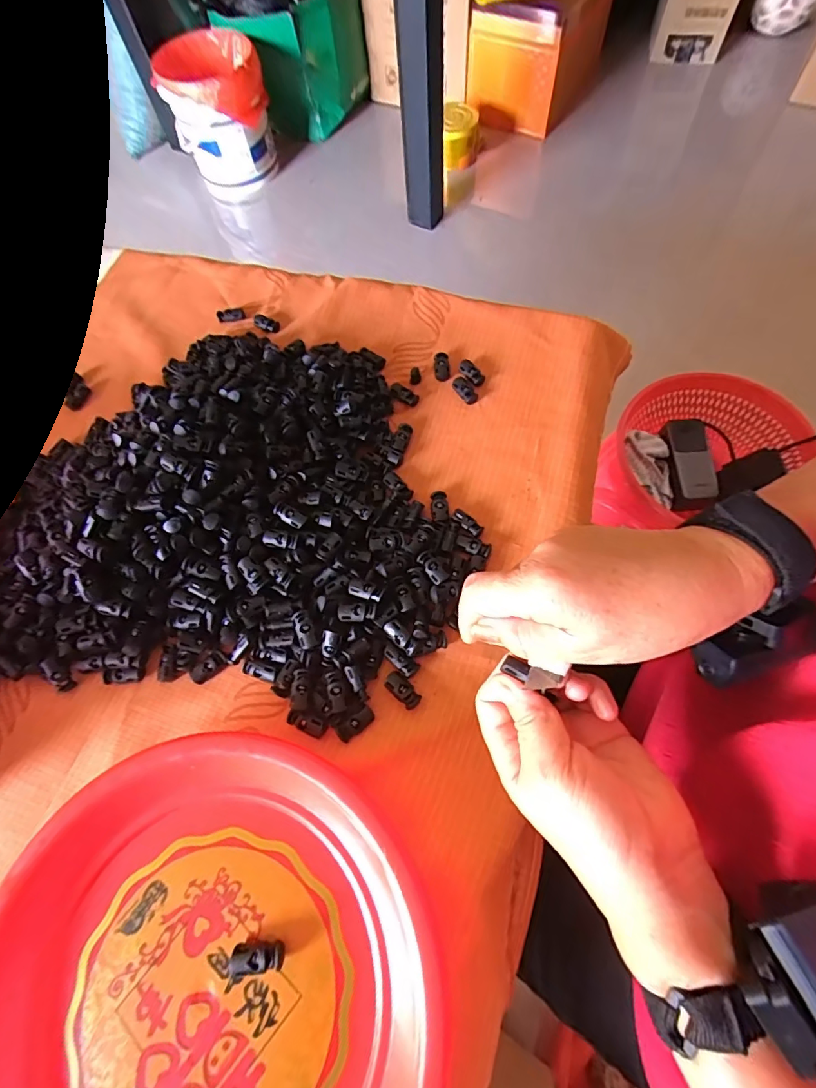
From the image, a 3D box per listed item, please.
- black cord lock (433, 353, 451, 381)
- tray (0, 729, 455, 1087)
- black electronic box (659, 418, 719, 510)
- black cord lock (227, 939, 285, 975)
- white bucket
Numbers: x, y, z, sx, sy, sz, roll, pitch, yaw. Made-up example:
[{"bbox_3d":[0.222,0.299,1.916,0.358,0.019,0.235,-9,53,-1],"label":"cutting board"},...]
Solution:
[{"bbox_3d":[0.032,-0.166,0.450,0.014,0.007,0.029,-5,79,1],"label":"black cord lock"},{"bbox_3d":[-0.110,0.242,0.256,0.245,0.031,0.250,32,72,16],"label":"tray"},{"bbox_3d":[0.413,-0.122,0.708,0.055,0.031,0.141,-1,66,3],"label":"black electronic box"},{"bbox_3d":[-0.084,0.226,0.263,0.030,0.007,0.014,-4,66,2],"label":"black cord lock"},{"bbox_3d":[-0.496,-1.146,1.293,0.249,0.280,0.254,-1,66,3],"label":"white bucket"}]

